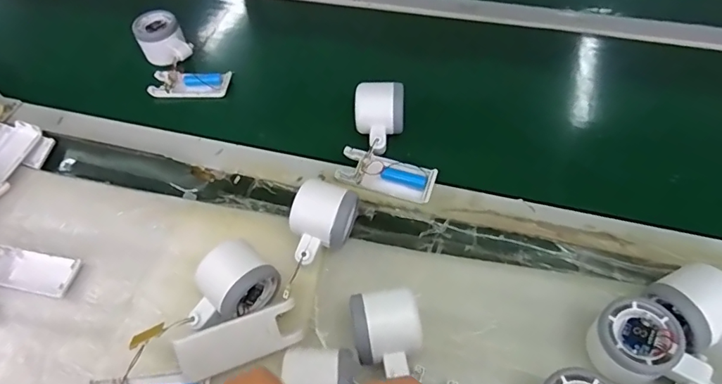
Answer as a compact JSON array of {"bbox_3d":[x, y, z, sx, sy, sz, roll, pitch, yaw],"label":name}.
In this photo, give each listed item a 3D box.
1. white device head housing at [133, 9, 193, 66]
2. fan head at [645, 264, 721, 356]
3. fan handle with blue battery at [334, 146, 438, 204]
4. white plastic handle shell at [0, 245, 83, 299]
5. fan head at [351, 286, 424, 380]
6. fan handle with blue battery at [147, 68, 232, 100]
[{"bbox_3d":[-0.273,-0.208,0.653,0.058,0.048,0.079,-32,59,-17],"label":"white device head housing"},{"bbox_3d":[0.275,0.104,0.382,0.054,0.058,0.082,-21,56,-11],"label":"fan head"},{"bbox_3d":[0.027,-0.018,0.519,0.105,0.027,0.038,15,57,14],"label":"fan handle with blue battery"},{"bbox_3d":[-0.334,0.078,0.476,0.102,0.009,0.040,9,56,10],"label":"white plastic handle shell"},{"bbox_3d":[0.022,0.122,0.401,0.057,0.049,0.063,-5,55,0],"label":"fan head"},{"bbox_3d":[-0.227,-0.143,0.636,0.103,0.016,0.039,2,55,5],"label":"fan handle with blue battery"}]

